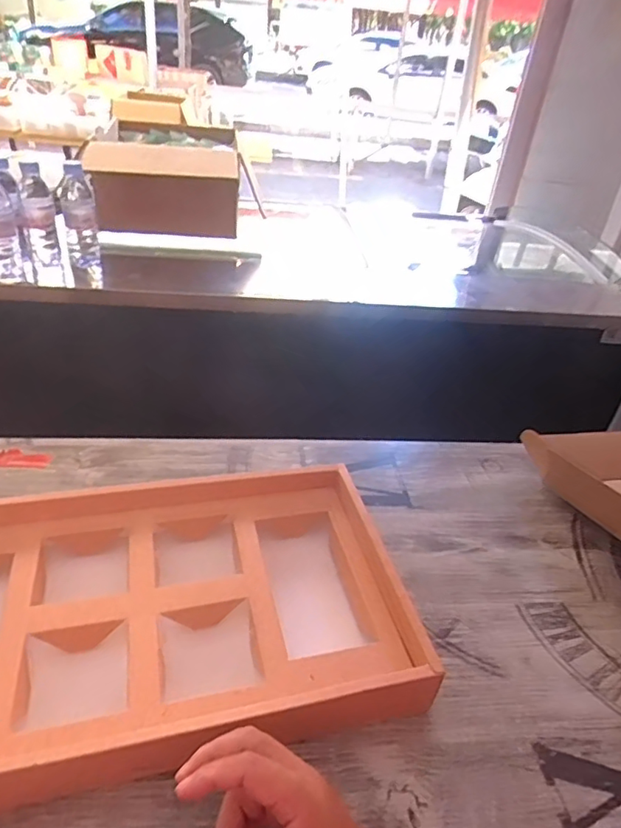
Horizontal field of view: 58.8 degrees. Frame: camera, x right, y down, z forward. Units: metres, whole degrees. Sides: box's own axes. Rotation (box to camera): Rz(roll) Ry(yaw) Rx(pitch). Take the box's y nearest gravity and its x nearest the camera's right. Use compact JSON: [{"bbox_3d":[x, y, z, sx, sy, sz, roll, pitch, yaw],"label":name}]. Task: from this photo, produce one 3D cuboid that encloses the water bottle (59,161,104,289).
[{"bbox_3d":[-0.423,-0.338,1.015,0.060,0.201,0.078,-10,38,-23],"label":"water bottle"}]

